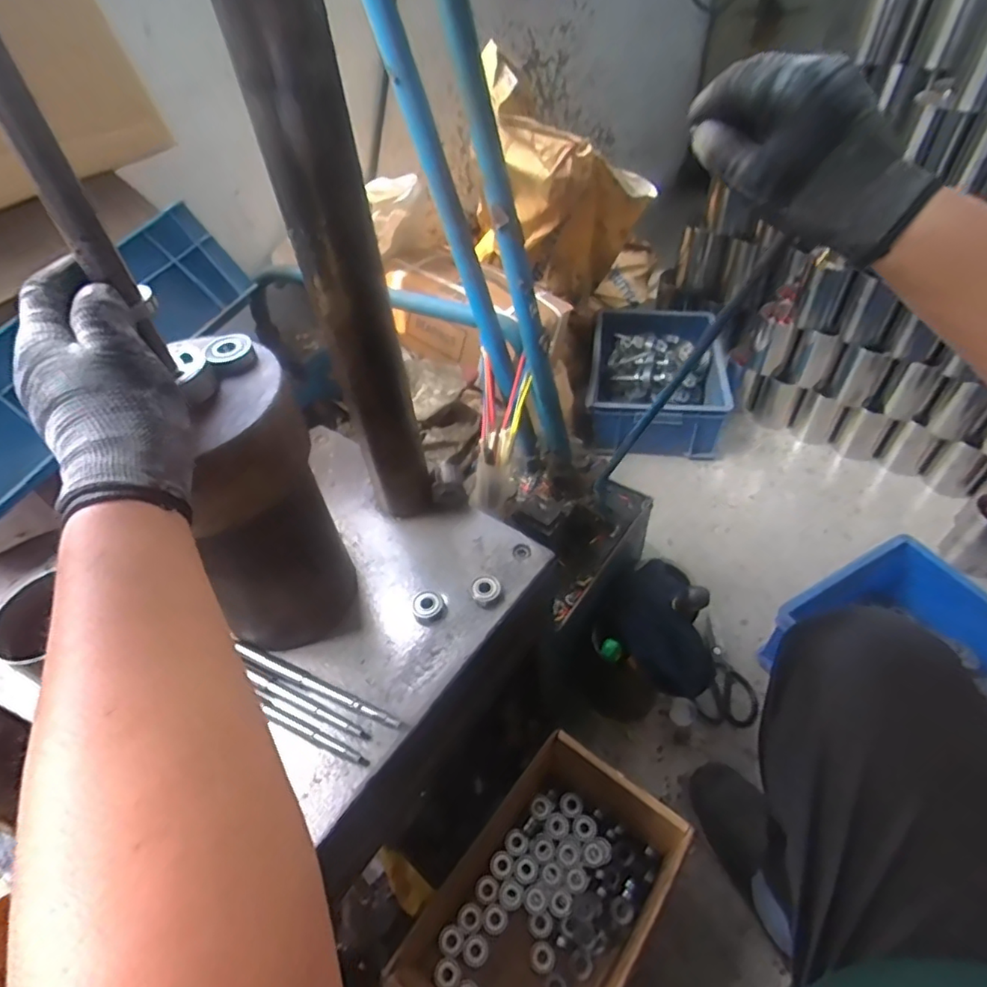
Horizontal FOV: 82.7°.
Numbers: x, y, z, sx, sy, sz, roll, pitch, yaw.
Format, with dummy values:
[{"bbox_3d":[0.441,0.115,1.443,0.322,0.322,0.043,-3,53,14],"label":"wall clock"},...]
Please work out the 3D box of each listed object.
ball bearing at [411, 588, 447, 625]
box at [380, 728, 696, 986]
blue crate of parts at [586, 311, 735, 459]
[{"bbox_3d":[-0.064,0.112,0.555,0.034,0.013,0.032,33,58,30],"label":"ball bearing"},{"bbox_3d":[0.050,0.482,0.661,0.222,0.173,0.310,29,56,28],"label":"box"},{"bbox_3d":[0.395,-0.271,1.357,0.313,0.154,0.395,5,48,10],"label":"blue crate of parts"}]

